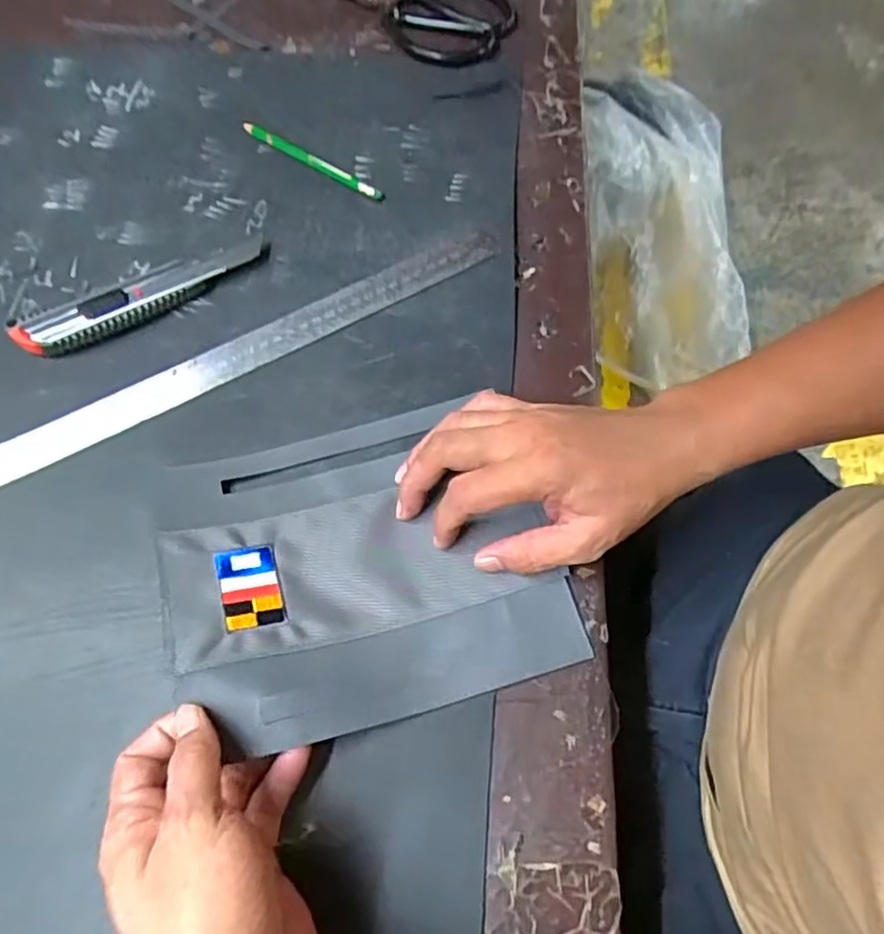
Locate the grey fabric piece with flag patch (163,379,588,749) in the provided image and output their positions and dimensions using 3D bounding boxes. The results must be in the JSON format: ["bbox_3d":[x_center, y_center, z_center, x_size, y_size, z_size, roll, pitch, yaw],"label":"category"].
[{"bbox_3d":[-0.045,0.045,0.365,0.209,0.039,0.178,-15,67,-5],"label":"grey fabric piece with flag patch"}]

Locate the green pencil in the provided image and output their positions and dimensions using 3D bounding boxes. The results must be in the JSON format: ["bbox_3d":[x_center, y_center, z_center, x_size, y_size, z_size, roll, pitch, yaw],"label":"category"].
[{"bbox_3d":[-0.103,-0.240,0.499,0.141,0.008,0.010,34,71,15],"label":"green pencil"}]

